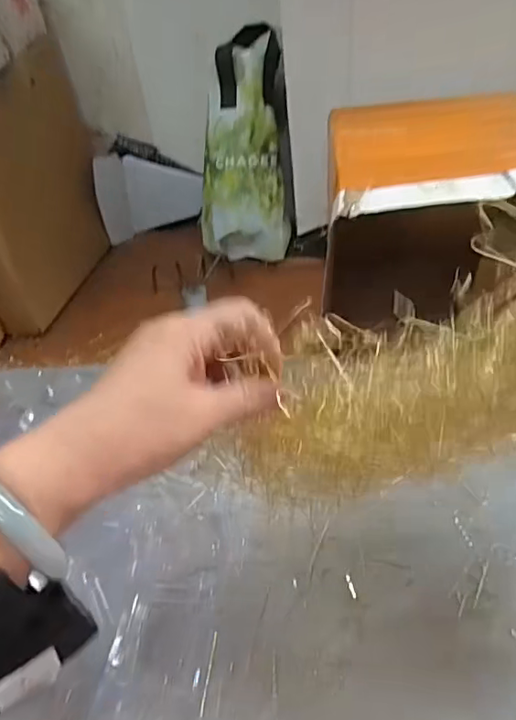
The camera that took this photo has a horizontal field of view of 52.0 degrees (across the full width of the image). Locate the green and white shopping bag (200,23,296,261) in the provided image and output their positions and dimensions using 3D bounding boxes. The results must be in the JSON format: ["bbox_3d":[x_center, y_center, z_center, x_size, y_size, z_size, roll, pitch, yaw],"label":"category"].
[{"bbox_3d":[-0.013,-0.310,0.774,0.134,0.322,0.093,5,19,13],"label":"green and white shopping bag"}]

